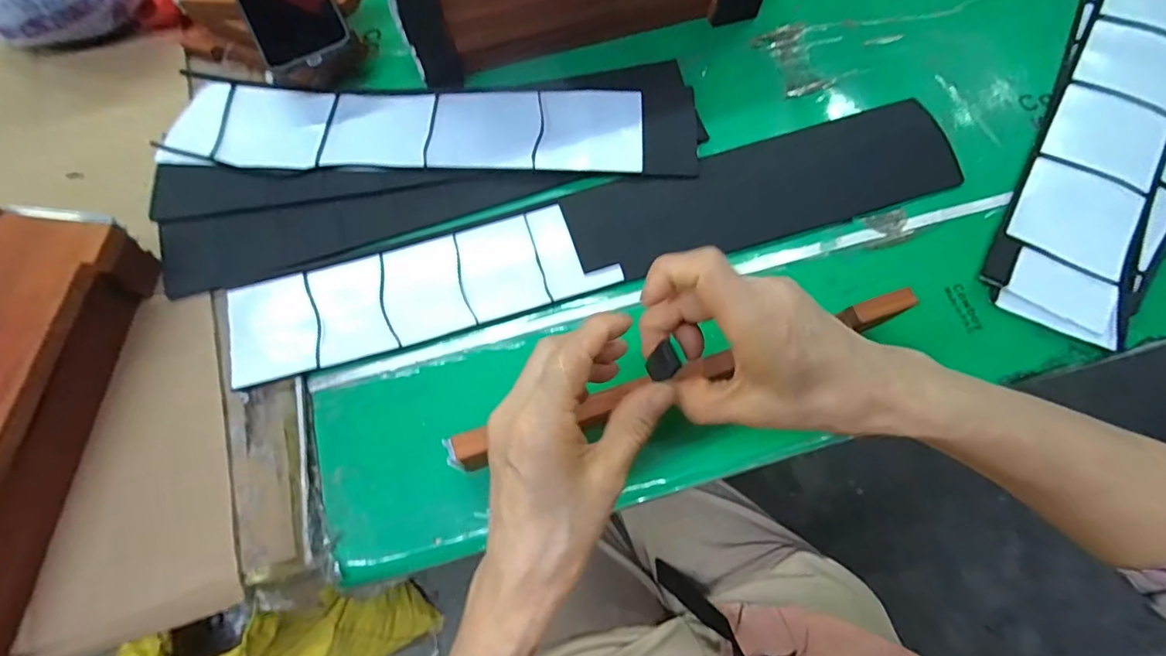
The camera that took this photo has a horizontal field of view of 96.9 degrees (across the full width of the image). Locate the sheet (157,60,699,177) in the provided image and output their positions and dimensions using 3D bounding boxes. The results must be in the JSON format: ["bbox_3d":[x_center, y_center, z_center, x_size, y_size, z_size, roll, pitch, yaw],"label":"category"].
[{"bbox_3d":[-0.133,-0.191,0.481,0.467,0.010,0.116,-1,68,0],"label":"sheet"}]

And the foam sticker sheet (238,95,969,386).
[{"bbox_3d":[0.021,-0.080,0.452,0.631,0.009,0.094,-17,73,-5],"label":"foam sticker sheet"}]

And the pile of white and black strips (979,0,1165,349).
[{"bbox_3d":[0.563,-0.245,0.495,0.176,0.012,0.622,29,73,11],"label":"pile of white and black strips"}]

